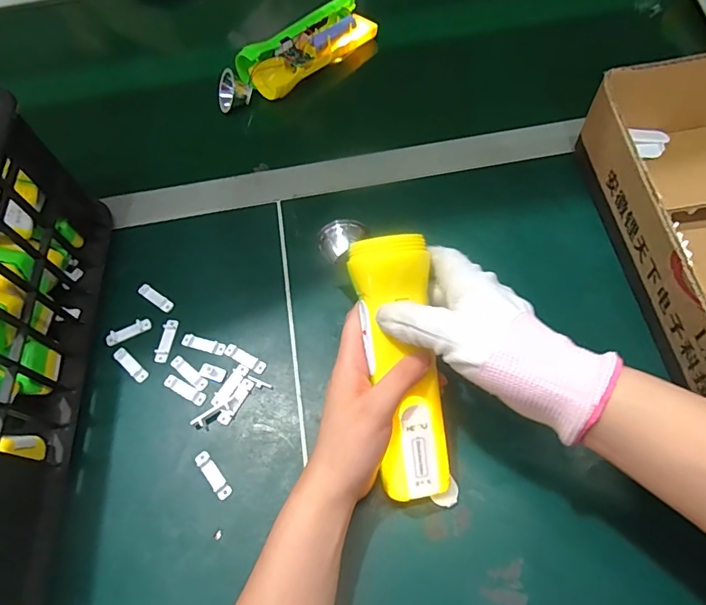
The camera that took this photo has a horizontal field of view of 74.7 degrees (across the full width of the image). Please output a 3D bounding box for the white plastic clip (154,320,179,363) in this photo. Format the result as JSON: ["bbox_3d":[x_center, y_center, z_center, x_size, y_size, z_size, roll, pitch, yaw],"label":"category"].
[{"bbox_3d":[-0.153,0.031,0.378,0.011,0.004,0.037,5,62,7],"label":"white plastic clip"}]

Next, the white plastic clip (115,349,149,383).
[{"bbox_3d":[-0.179,0.050,0.371,0.036,0.005,0.010,36,70,21],"label":"white plastic clip"}]

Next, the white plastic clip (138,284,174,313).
[{"bbox_3d":[-0.170,-0.004,0.397,0.035,0.005,0.011,31,68,19],"label":"white plastic clip"}]

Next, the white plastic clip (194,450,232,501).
[{"bbox_3d":[-0.100,0.123,0.328,0.011,0.004,0.037,-38,65,-15],"label":"white plastic clip"}]

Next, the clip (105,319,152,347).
[{"bbox_3d":[-0.187,0.024,0.384,0.036,0.007,0.010,-26,63,-10],"label":"clip"}]

